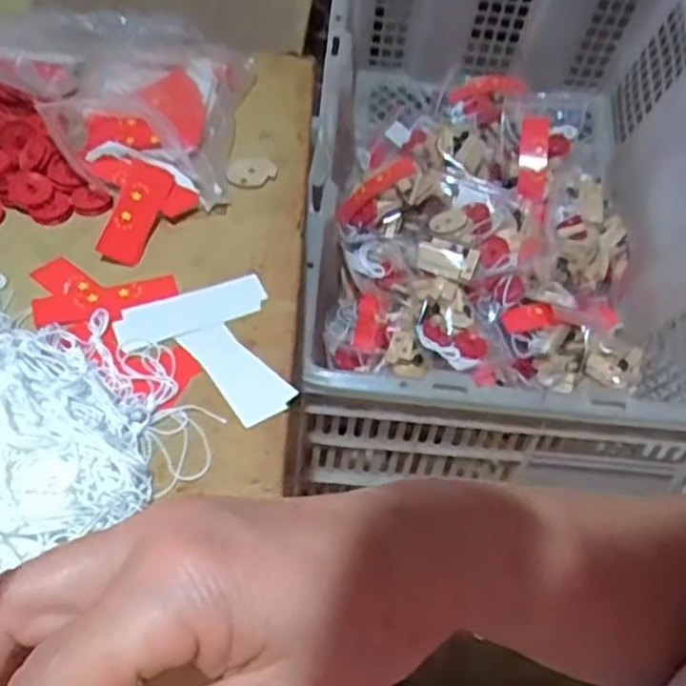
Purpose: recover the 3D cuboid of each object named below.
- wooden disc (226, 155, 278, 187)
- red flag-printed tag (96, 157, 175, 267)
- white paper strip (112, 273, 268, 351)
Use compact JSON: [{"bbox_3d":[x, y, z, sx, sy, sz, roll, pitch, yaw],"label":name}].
[{"bbox_3d":[-0.069,-0.133,0.554,0.037,0.005,0.036,3,48,-4],"label":"wooden disc"},{"bbox_3d":[-0.145,-0.093,0.507,0.031,0.009,0.083,11,63,4],"label":"red flag-printed tag"},{"bbox_3d":[-0.096,-0.020,0.459,0.094,0.004,0.040,-16,49,-15],"label":"white paper strip"}]

